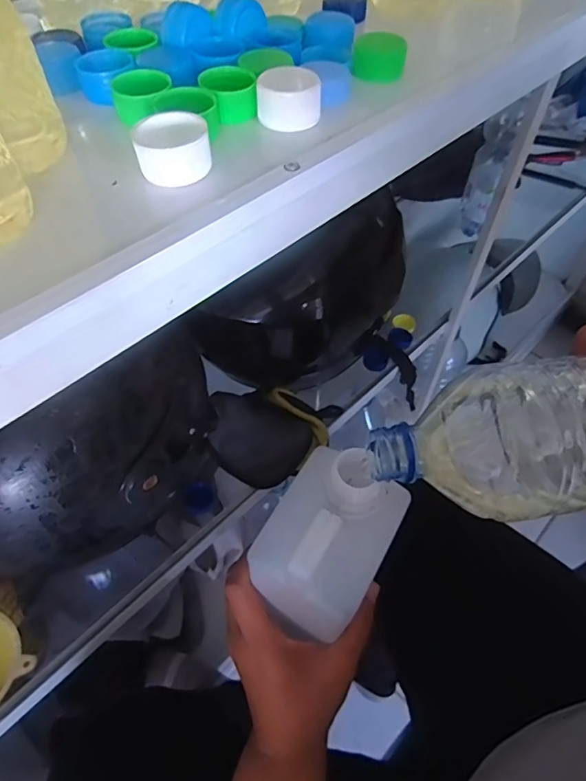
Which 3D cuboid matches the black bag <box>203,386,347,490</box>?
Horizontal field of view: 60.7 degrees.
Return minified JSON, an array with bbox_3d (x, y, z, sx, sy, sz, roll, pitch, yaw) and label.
[{"bbox_3d":[-0.015,0.042,0.556,0.153,0.059,0.092,-18,56,-14],"label":"black bag"}]

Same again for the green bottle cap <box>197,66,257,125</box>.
[{"bbox_3d":[-0.033,-0.160,0.270,0.027,0.017,0.027,1,54,-1],"label":"green bottle cap"}]

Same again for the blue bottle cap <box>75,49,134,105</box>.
[{"bbox_3d":[-0.104,-0.175,0.279,0.030,0.016,0.030,-5,54,-5],"label":"blue bottle cap"}]

